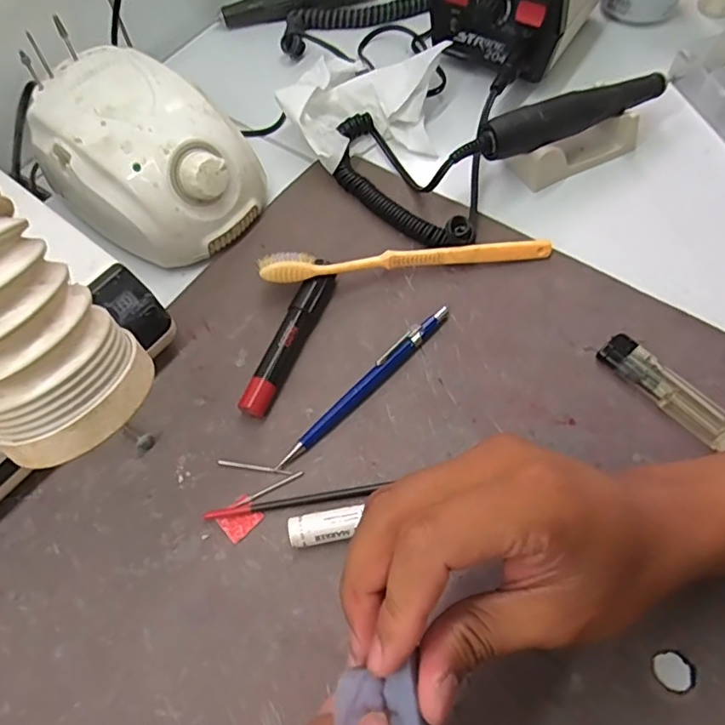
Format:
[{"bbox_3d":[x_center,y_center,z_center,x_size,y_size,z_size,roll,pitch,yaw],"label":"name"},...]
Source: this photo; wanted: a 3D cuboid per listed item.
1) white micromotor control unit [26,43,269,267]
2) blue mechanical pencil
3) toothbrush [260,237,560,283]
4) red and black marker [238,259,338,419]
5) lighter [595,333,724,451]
[{"bbox_3d":[-0.143,-0.135,0.375,0.135,0.079,0.103,33,69,17],"label":"white micromotor control unit"},{"bbox_3d":[0.003,0.013,0.328,0.010,0.010,0.134,41,72,20],"label":"blue mechanical pencil"},{"bbox_3d":[0.029,-0.063,0.356,0.183,0.026,0.019,-5,63,0],"label":"toothbrush"},{"bbox_3d":[-0.043,-0.016,0.341,0.017,0.015,0.108,18,65,11],"label":"red and black marker"},{"bbox_3d":[0.173,0.015,0.318,0.023,0.010,0.081,-39,68,-16],"label":"lighter"}]

